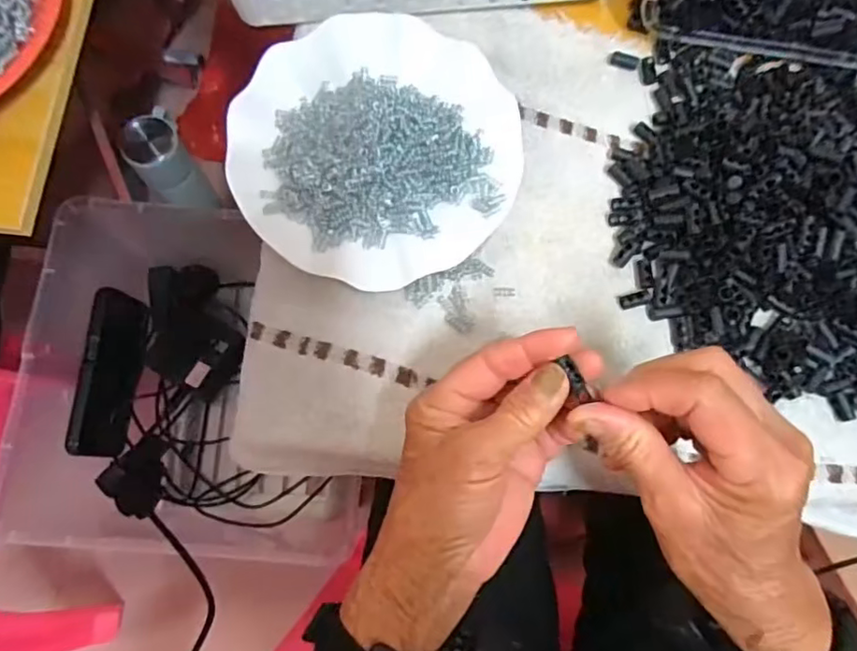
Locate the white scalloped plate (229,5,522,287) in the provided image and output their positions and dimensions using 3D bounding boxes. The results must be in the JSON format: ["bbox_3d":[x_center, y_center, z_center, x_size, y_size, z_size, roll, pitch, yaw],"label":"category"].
[{"bbox_3d":[-0.033,-0.115,0.393,0.179,0.027,0.178,1,77,-3],"label":"white scalloped plate"}]

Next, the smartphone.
[{"bbox_3d":[-0.320,0.047,0.601,0.004,0.064,0.162,-2,76,25],"label":"smartphone"}]

